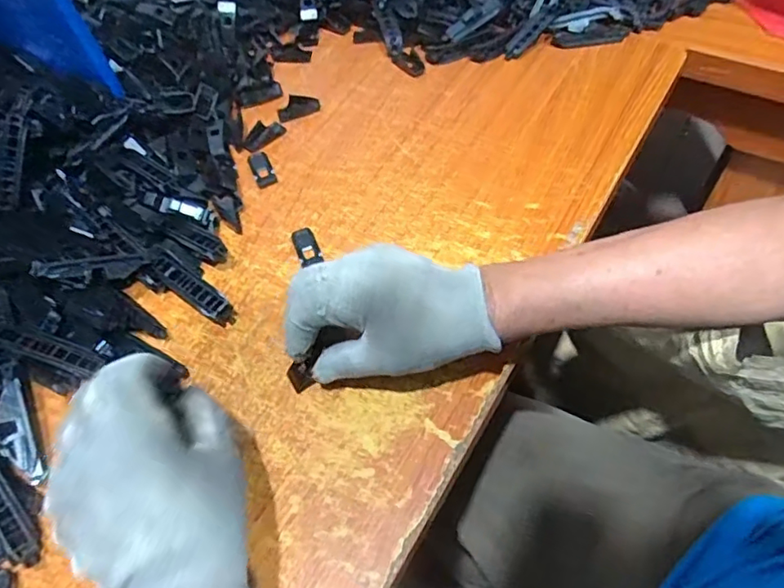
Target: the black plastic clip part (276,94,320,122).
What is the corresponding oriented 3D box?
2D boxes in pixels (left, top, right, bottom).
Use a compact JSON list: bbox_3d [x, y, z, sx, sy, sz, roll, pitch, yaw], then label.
[{"bbox_3d":[-0.091,-0.184,0.548,0.041,0.008,0.024,-19,59,-7],"label":"black plastic clip part"}]

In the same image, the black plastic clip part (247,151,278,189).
[{"bbox_3d":[-0.118,-0.114,0.511,0.018,0.005,0.045,-22,59,-9],"label":"black plastic clip part"}]

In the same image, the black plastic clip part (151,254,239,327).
[{"bbox_3d":[-0.152,-0.002,0.434,0.078,0.023,0.019,31,66,22],"label":"black plastic clip part"}]

